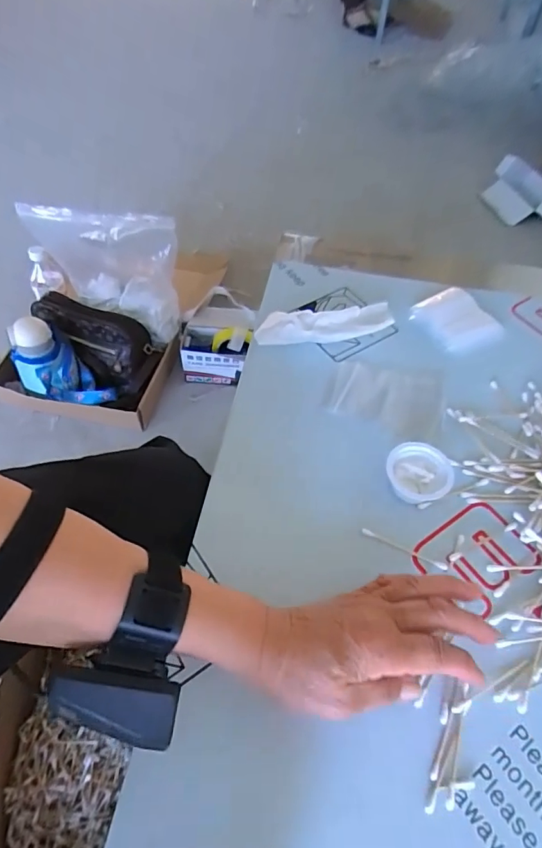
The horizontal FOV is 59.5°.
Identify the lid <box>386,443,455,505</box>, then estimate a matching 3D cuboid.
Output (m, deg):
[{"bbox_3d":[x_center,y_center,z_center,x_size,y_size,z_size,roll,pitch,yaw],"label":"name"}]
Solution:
[{"bbox_3d":[0.125,0.044,0.407,0.054,0.028,0.047,11,54,4],"label":"lid"}]

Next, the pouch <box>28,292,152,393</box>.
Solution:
[{"bbox_3d":[-0.377,-0.167,0.989,0.253,0.153,0.056,18,13,1],"label":"pouch"}]

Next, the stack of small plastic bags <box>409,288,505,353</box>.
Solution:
[{"bbox_3d":[0.211,-0.118,0.540,0.084,0.011,0.083,-25,59,-20],"label":"stack of small plastic bags"}]

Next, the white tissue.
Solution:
[{"bbox_3d":[0.056,-0.104,0.508,0.146,0.030,0.045,-5,54,-7],"label":"white tissue"}]

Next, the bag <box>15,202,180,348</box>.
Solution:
[{"bbox_3d":[-0.324,-0.323,0.966,0.300,0.259,0.120,19,55,10],"label":"bag"}]

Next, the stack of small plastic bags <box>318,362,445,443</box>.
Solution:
[{"bbox_3d":[0.115,-0.029,0.476,0.115,0.008,0.080,14,54,7],"label":"stack of small plastic bags"}]

